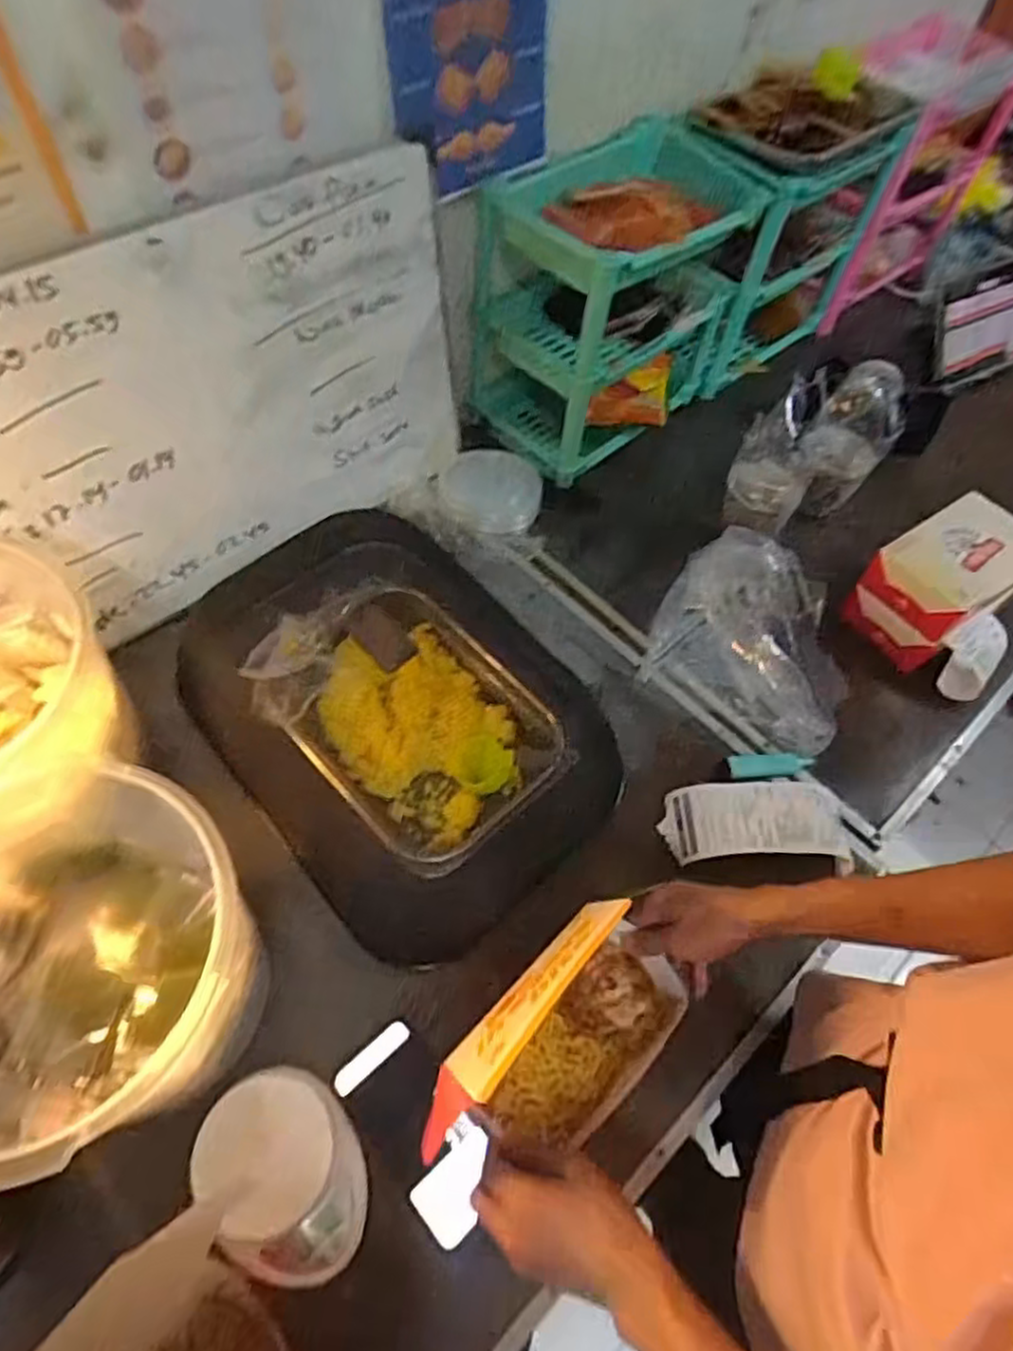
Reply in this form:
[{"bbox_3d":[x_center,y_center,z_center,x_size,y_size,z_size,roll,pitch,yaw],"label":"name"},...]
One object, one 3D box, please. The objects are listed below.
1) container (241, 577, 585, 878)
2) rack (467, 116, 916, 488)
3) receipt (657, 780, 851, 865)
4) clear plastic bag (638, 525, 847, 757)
[{"bbox_3d":[-0.105,0.036,0.773,0.331,0.077,0.219,40,64,20],"label":"container"},{"bbox_3d":[0.239,-0.562,1.016,0.626,0.341,0.220,-39,68,-23],"label":"rack"},{"bbox_3d":[0.248,0.146,0.739,0.168,0.046,0.080,1,58,-3],"label":"receipt"},{"bbox_3d":[0.293,-0.052,0.832,0.231,0.107,0.192,33,62,16],"label":"clear plastic bag"}]

